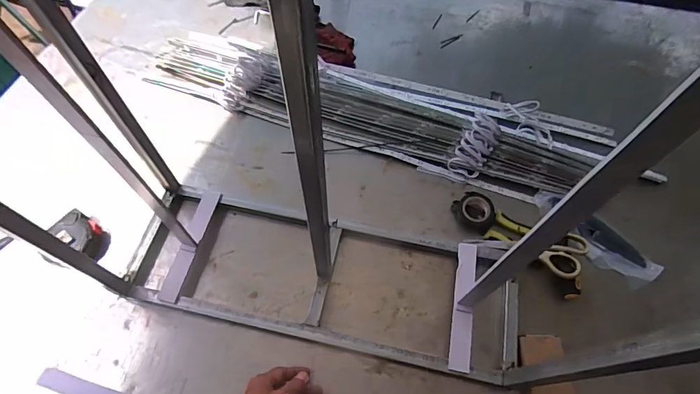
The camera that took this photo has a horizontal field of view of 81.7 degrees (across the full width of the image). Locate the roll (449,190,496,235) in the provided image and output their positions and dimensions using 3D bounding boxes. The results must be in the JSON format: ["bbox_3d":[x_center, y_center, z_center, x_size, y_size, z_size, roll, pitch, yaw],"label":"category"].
[{"bbox_3d":[0.215,0.026,0.696,0.058,0.026,0.073,-25,66,-13],"label":"roll"}]

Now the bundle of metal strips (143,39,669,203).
[{"bbox_3d":[0.046,-0.177,0.790,0.901,0.037,0.208,17,64,8],"label":"bundle of metal strips"}]

